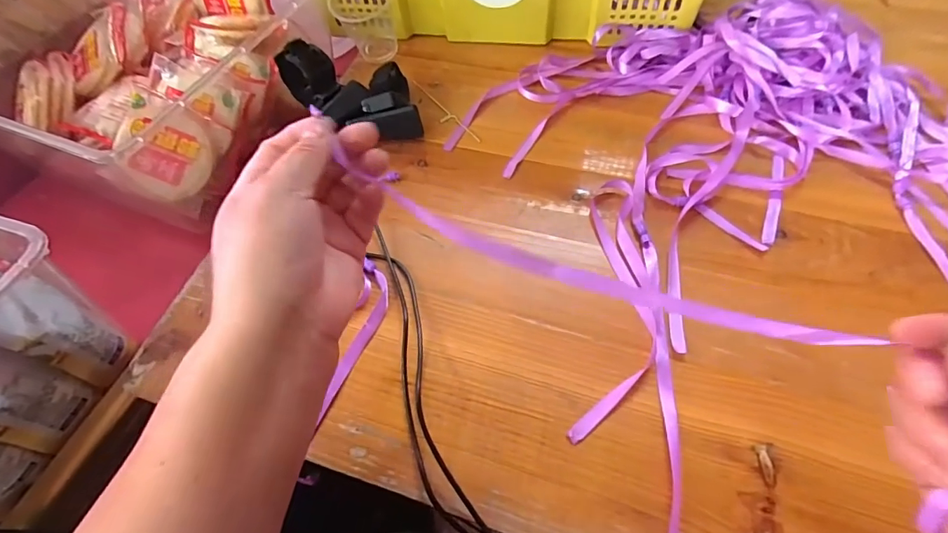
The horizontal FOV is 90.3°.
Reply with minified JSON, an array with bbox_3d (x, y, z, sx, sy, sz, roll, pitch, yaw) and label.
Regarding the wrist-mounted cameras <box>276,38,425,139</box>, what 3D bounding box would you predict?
[{"bbox_3d":[-0.120,-0.173,0.470,0.154,0.047,0.097,23,61,-1],"label":"wrist-mounted cameras"}]

